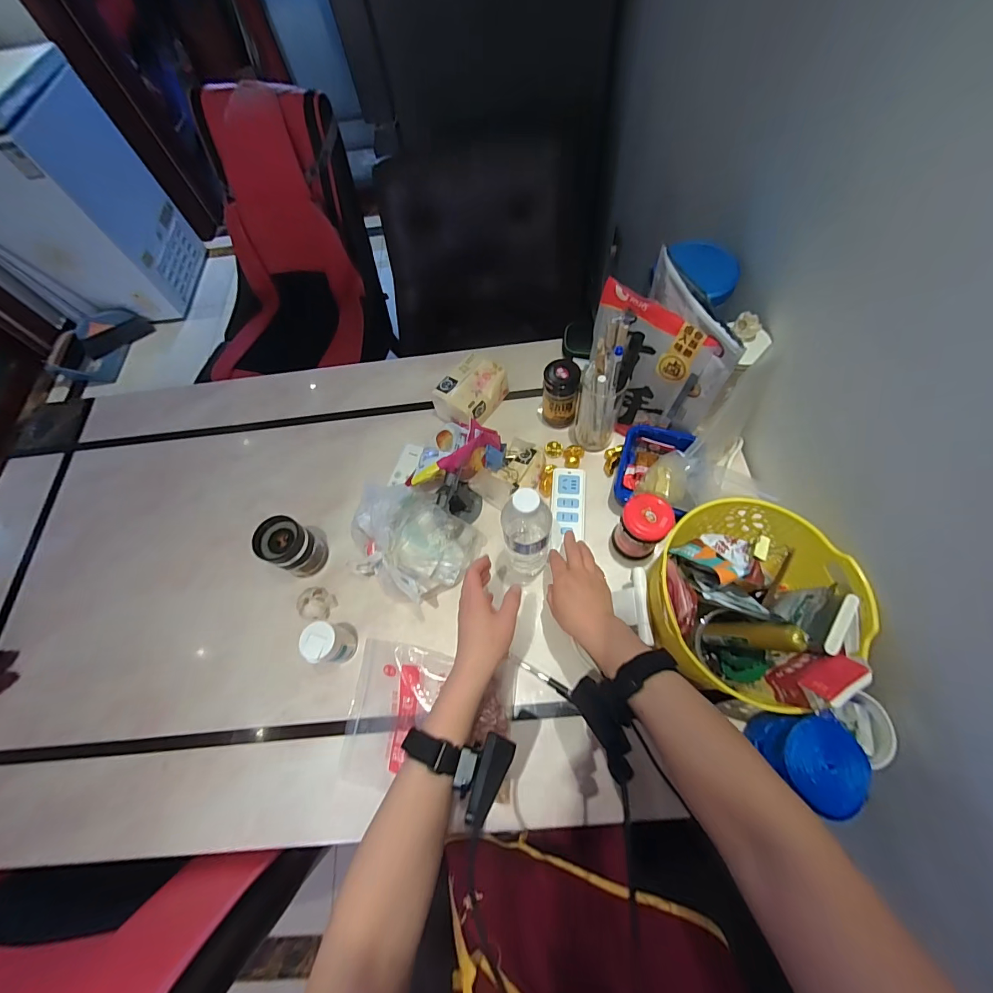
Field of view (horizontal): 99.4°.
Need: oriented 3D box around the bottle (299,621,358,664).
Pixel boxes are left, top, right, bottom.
[{"bbox_3d":[-0.236,0.207,0.599,0.050,0.085,0.056,18,69,13],"label":"bottle"}]

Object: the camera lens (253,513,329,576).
[{"bbox_3d":[-0.318,0.078,0.665,0.070,0.098,0.076,38,75,19],"label":"camera lens"}]

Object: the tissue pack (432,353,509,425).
[{"bbox_3d":[-0.050,-0.187,0.761,0.097,0.062,0.121,29,72,16],"label":"tissue pack"}]

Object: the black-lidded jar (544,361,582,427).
[{"bbox_3d":[0.110,-0.174,0.729,0.060,0.124,0.055,-2,66,4],"label":"black-lidded jar"}]

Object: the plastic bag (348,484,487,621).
[{"bbox_3d":[-0.137,0.070,0.654,0.194,0.082,0.160,32,73,17],"label":"plastic bag"}]

